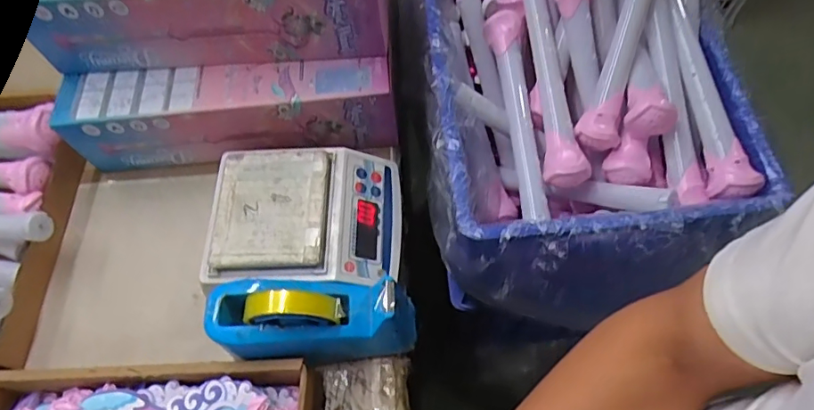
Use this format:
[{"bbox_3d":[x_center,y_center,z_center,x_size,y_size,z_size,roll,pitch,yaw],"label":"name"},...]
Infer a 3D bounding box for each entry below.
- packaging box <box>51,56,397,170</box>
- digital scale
[{"bbox_3d":[-0.223,-0.116,0.653,0.402,0.109,0.075,-1,61,2],"label":"packaging box"},{"bbox_3d":[-0.121,0.020,0.611,0.226,0.085,0.176,-4,61,0],"label":"digital scale"}]

